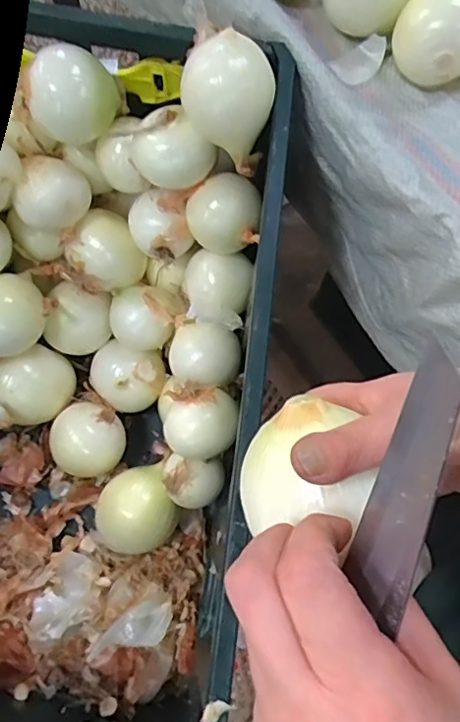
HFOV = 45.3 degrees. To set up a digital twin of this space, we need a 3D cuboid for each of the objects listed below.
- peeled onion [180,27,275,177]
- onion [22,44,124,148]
[{"bbox_3d":[-0.001,-0.211,0.447,0.075,0.087,0.070,29,77,5],"label":"peeled onion"},{"bbox_3d":[-0.137,-0.230,0.491,0.072,0.074,0.068,13,76,1],"label":"onion"}]

